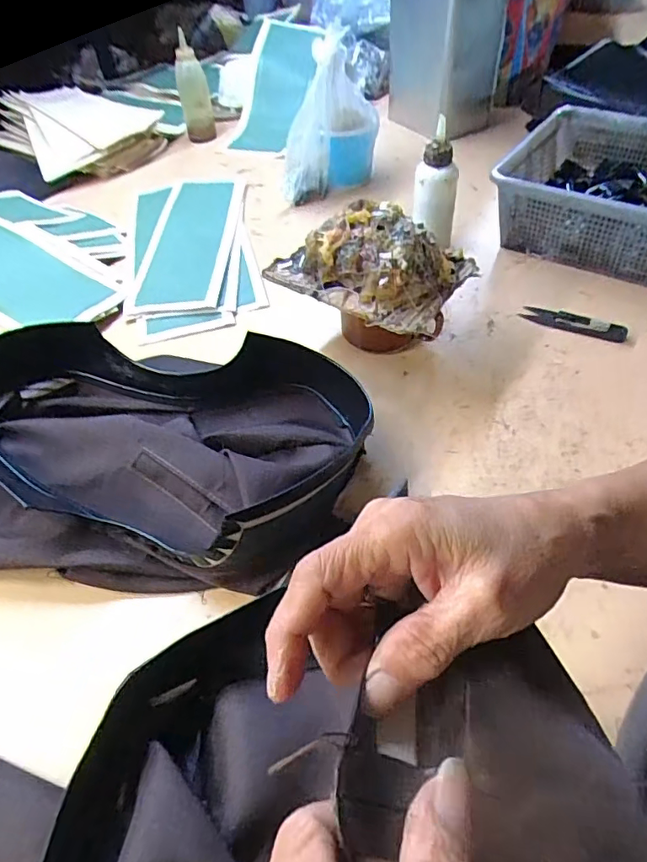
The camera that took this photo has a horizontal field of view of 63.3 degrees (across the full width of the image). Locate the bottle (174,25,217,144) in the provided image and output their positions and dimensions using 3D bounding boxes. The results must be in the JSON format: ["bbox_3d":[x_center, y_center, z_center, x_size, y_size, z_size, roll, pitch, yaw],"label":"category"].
[{"bbox_3d":[-0.213,-0.558,0.862,0.051,0.139,0.040,-10,49,-5],"label":"bottle"}]

